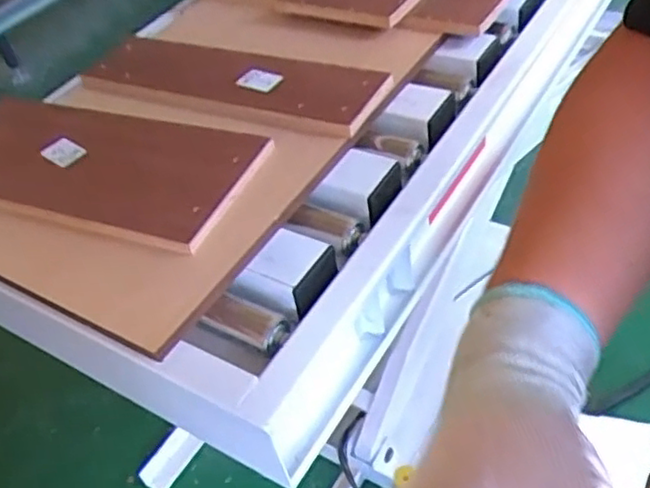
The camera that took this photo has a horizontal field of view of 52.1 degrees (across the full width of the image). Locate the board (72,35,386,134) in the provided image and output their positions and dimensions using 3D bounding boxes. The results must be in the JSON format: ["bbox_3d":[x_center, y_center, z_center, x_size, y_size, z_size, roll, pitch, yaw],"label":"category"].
[{"bbox_3d":[-0.163,-0.279,1.088,0.640,0.032,0.175,17,46,34],"label":"board"}]

